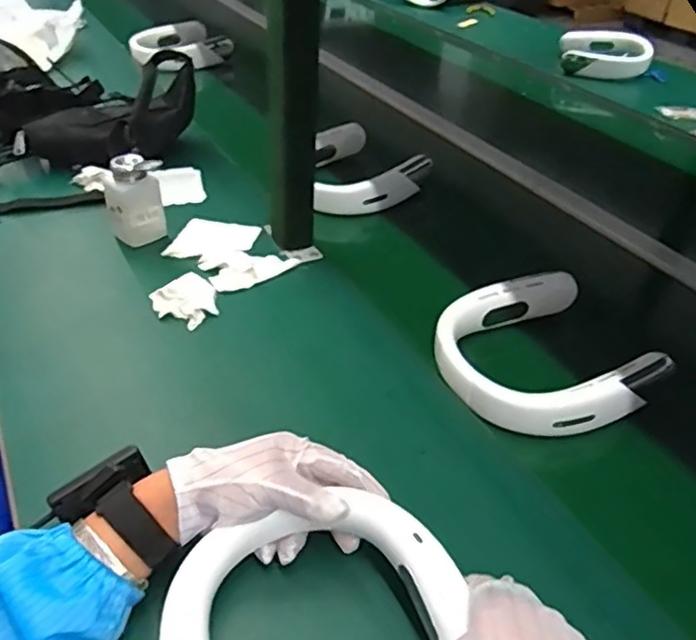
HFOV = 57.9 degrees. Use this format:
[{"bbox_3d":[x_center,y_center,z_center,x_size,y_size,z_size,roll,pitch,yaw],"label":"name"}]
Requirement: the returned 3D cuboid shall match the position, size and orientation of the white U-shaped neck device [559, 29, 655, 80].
[{"bbox_3d":[0.608,-0.634,1.494,0.206,0.064,0.197,13,39,11],"label":"white U-shaped neck device"}]

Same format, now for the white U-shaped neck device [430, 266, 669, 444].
[{"bbox_3d":[0.188,0.031,0.630,0.189,0.050,0.181,-12,41,-19],"label":"white U-shaped neck device"}]

